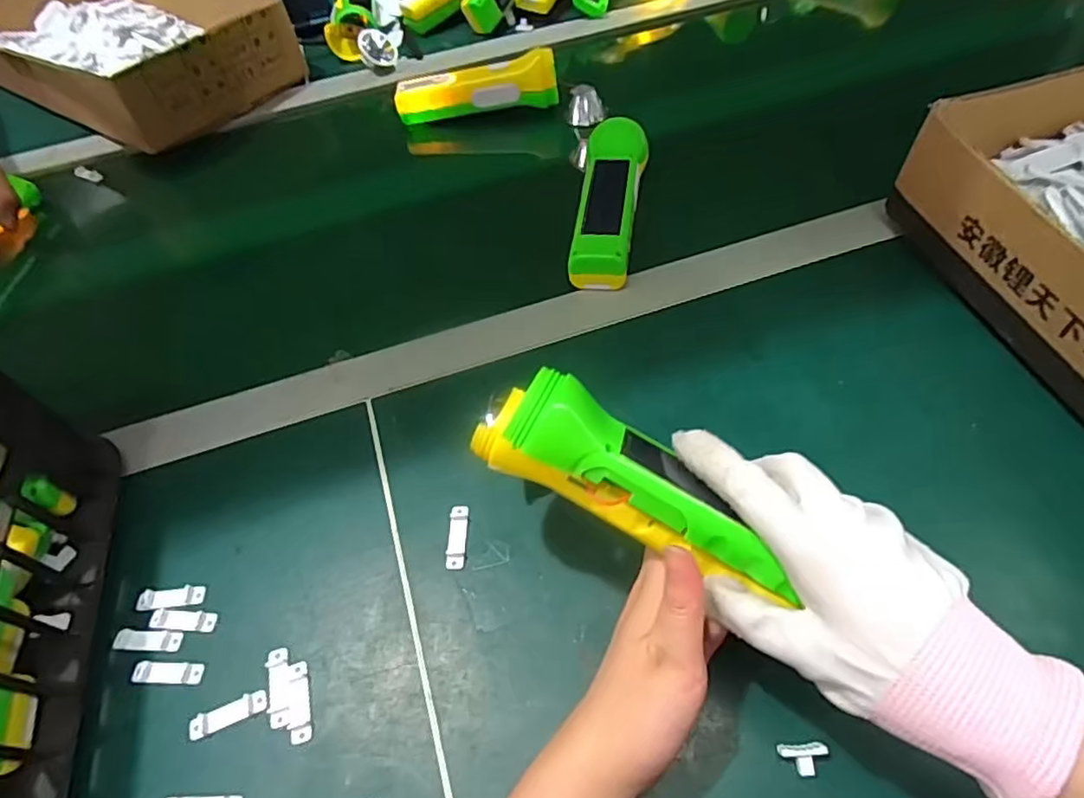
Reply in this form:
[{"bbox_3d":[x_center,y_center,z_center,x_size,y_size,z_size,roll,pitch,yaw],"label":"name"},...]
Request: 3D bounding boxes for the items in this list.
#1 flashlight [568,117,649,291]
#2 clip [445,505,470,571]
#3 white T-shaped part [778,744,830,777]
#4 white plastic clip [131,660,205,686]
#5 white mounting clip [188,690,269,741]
[{"bbox_3d":[0.054,-0.155,0.474,0.046,0.041,0.155,4,54,9],"label":"flashlight"},{"bbox_3d":[-0.048,0.078,0.343,0.011,0.004,0.037,-2,54,5],"label":"clip"},{"bbox_3d":[0.116,0.159,0.266,0.021,0.006,0.013,-2,55,3],"label":"white T-shaped part"},{"bbox_3d":[-0.194,0.142,0.312,0.035,0.004,0.011,-1,54,5],"label":"white plastic clip"},{"bbox_3d":[-0.154,0.156,0.298,0.037,0.004,0.010,-21,54,-9],"label":"white mounting clip"}]

